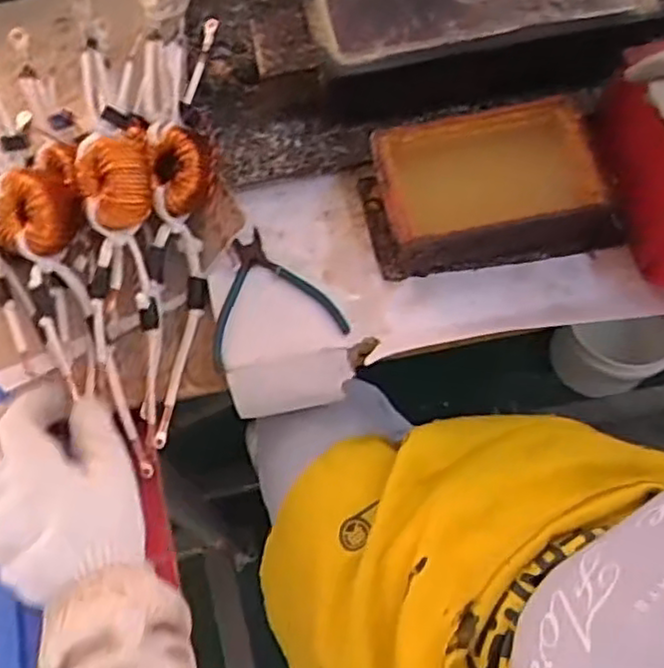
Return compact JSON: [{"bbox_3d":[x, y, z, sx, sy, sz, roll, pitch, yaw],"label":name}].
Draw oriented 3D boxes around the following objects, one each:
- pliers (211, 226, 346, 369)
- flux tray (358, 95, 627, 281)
[{"bbox_3d":[-0.064,-0.041,0.677,0.124,0.011,0.128,-16,66,-5],"label":"pliers"},{"bbox_3d":[0.148,-0.134,0.673,0.225,0.072,0.128,-10,65,-2],"label":"flux tray"}]

